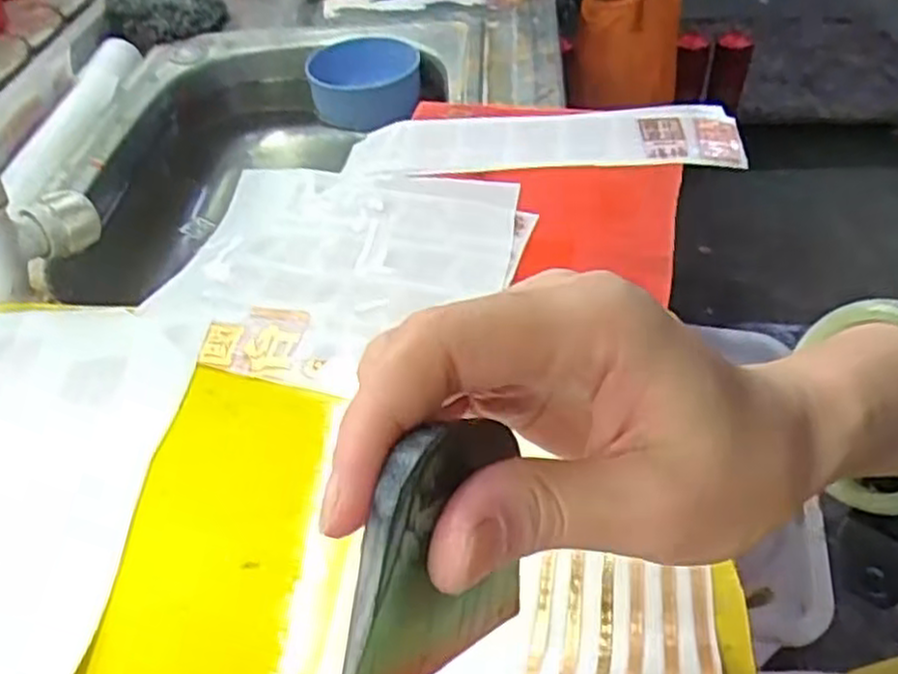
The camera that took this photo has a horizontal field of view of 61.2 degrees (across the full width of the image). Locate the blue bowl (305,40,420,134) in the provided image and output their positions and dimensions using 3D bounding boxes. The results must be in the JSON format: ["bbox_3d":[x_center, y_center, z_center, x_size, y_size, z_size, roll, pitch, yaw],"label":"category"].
[{"bbox_3d":[-0.079,-0.251,0.750,0.103,0.054,0.101,-2,44,2],"label":"blue bowl"}]

